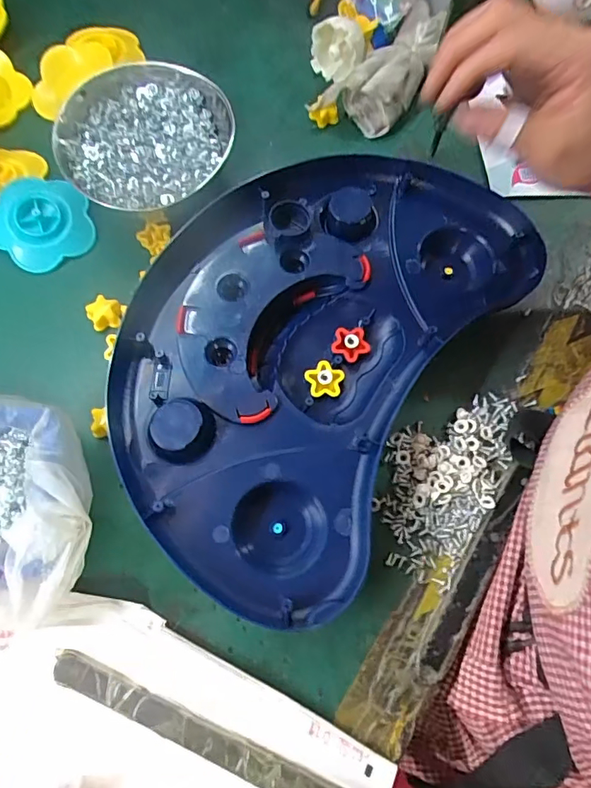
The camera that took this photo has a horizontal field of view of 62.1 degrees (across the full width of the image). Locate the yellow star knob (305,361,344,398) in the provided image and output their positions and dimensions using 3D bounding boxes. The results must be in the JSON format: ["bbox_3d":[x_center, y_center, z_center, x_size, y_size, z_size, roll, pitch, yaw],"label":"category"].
[{"bbox_3d":[0.019,-0.010,0.341,0.026,0.006,0.025,16,70,4],"label":"yellow star knob"}]

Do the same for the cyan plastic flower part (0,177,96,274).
[{"bbox_3d":[-0.195,-0.132,0.379,0.071,0.017,0.071,0,90,-15],"label":"cyan plastic flower part"}]

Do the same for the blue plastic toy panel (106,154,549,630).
[{"bbox_3d":[0.008,-0.038,0.346,0.229,0.052,0.328,33,72,10],"label":"blue plastic toy panel"}]

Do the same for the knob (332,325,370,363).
[{"bbox_3d":[0.039,-0.037,0.350,0.025,0.005,0.026,-21,72,-10],"label":"knob"}]

